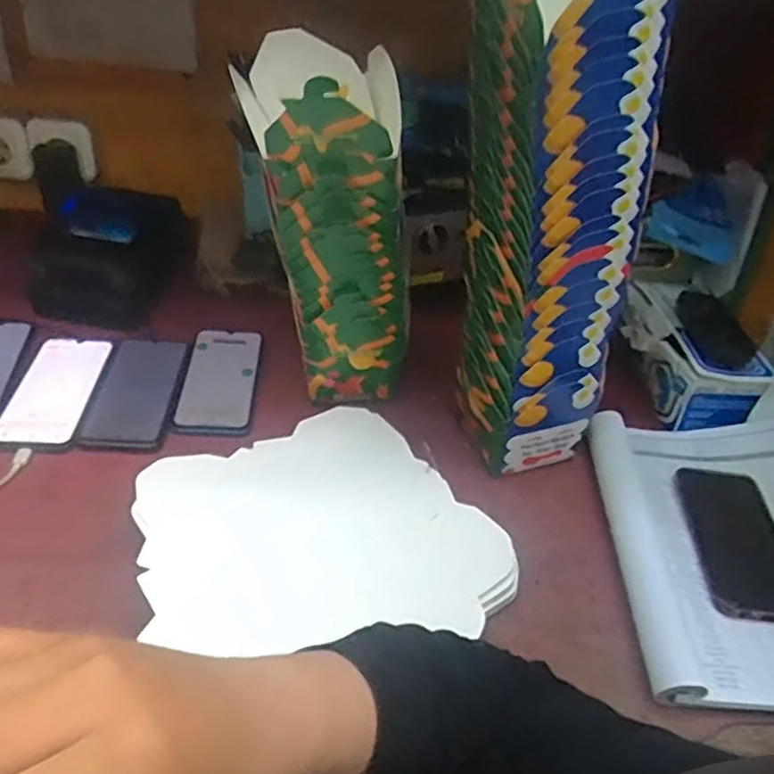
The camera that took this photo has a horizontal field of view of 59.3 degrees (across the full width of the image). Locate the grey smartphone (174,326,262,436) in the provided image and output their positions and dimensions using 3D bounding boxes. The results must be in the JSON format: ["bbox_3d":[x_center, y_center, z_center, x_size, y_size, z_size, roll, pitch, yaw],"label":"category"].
[{"bbox_3d":[-0.180,-0.010,0.740,0.080,0.016,0.172,2,37,-7],"label":"grey smartphone"}]

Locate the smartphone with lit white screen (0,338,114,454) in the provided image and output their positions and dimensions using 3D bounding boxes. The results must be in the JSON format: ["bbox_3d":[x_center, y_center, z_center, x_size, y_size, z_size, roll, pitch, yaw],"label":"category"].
[{"bbox_3d":[-0.339,0.003,0.698,0.078,0.013,0.170,3,37,-6],"label":"smartphone with lit white screen"}]

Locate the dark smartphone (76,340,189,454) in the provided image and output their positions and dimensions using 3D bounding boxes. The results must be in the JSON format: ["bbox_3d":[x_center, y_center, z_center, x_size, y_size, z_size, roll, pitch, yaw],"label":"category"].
[{"bbox_3d":[-0.259,0.004,0.711,0.080,0.010,0.178,3,37,-6],"label":"dark smartphone"}]

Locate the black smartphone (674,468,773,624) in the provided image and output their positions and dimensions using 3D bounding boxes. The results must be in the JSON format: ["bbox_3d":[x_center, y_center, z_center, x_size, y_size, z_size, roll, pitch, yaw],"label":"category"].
[{"bbox_3d":[0.313,0.134,0.606,0.084,0.013,0.174,9,37,2],"label":"black smartphone"}]

